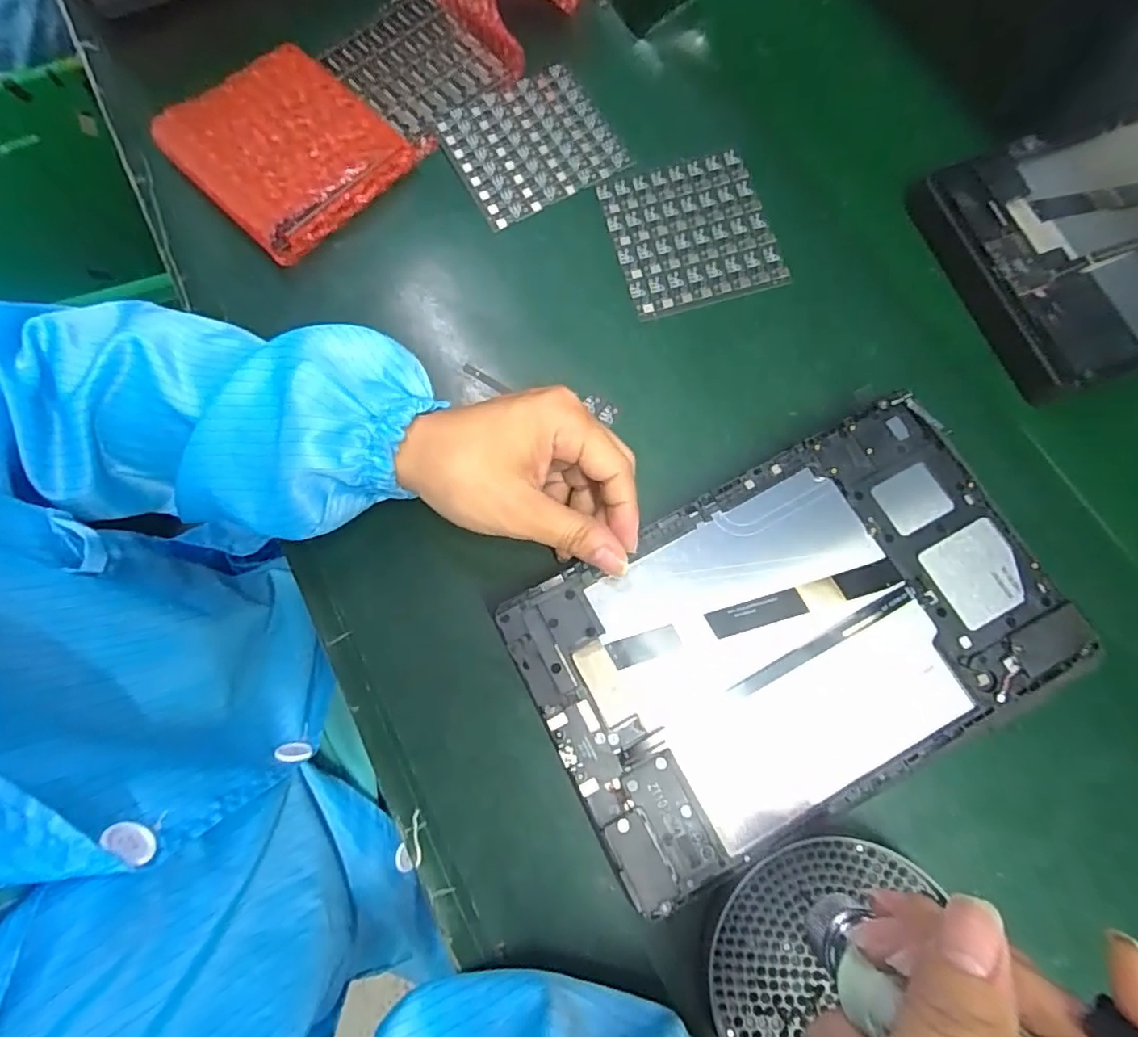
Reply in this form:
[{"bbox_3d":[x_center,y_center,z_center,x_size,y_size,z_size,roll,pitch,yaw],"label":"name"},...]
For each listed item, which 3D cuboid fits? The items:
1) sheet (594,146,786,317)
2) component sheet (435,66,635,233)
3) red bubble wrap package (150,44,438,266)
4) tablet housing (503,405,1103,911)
[{"bbox_3d":[0.075,-0.178,0.361,0.094,0.005,0.101,-14,75,-2],"label":"sheet"},{"bbox_3d":[-0.025,-0.249,0.385,0.101,0.004,0.095,-27,75,-5],"label":"component sheet"},{"bbox_3d":[-0.177,-0.239,0.372,0.117,0.027,0.122,43,80,12],"label":"red bubble wrap package"},{"bbox_3d":[0.103,0.054,0.274,0.237,0.008,0.148,-27,75,-5],"label":"tablet housing"}]

